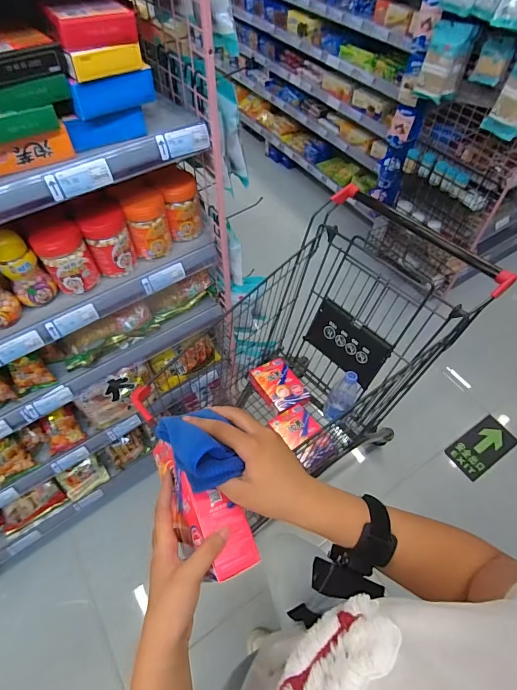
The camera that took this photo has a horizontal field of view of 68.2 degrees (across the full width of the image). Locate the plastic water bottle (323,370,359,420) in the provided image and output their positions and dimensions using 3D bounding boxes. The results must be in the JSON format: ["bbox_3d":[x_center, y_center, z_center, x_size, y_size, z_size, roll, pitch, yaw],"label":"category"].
[{"bbox_3d":[0.242,0.139,1.090,0.077,0.192,0.083,0,54,0],"label":"plastic water bottle"}]

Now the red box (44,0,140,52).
[{"bbox_3d":[-0.210,-0.408,0.485,0.095,0.038,0.049,-27,59,-18],"label":"red box"}]

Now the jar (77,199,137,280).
[{"bbox_3d":[-0.291,-0.206,0.750,0.077,0.116,0.079,0,54,0],"label":"jar"}]

